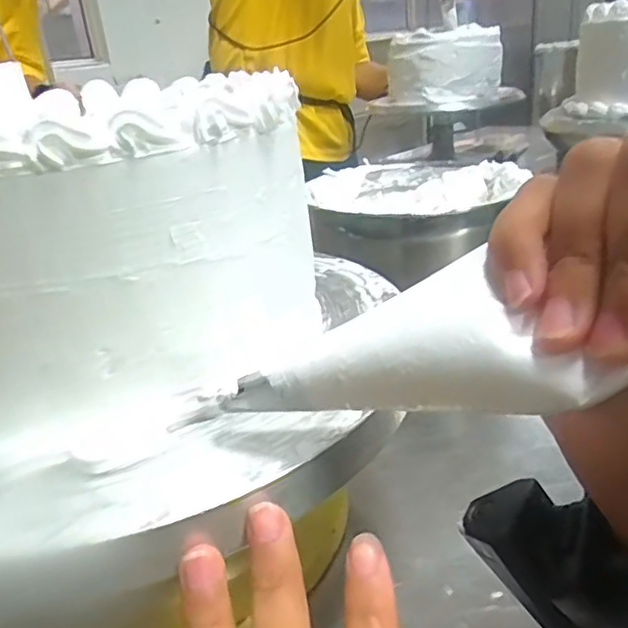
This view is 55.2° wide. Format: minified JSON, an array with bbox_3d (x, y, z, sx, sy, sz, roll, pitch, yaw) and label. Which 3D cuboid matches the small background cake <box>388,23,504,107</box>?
[{"bbox_3d":[0.237,-0.445,1.075,0.157,0.119,0.131,-17,26,-24],"label":"small background cake"}]

